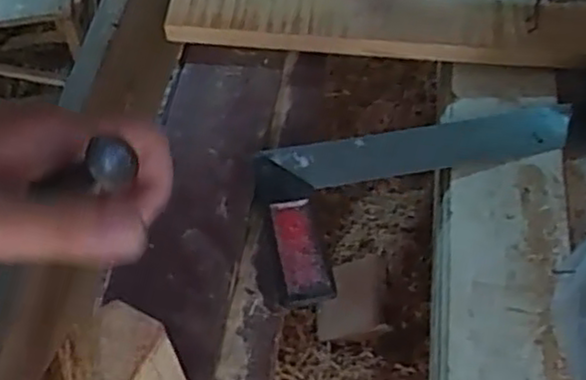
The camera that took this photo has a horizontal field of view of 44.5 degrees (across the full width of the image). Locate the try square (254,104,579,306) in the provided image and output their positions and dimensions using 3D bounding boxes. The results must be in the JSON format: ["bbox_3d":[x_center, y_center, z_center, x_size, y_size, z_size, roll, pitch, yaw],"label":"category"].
[{"bbox_3d":[0.105,0.006,0.545,0.256,0.014,0.122,-10,60,-6],"label":"try square"}]

